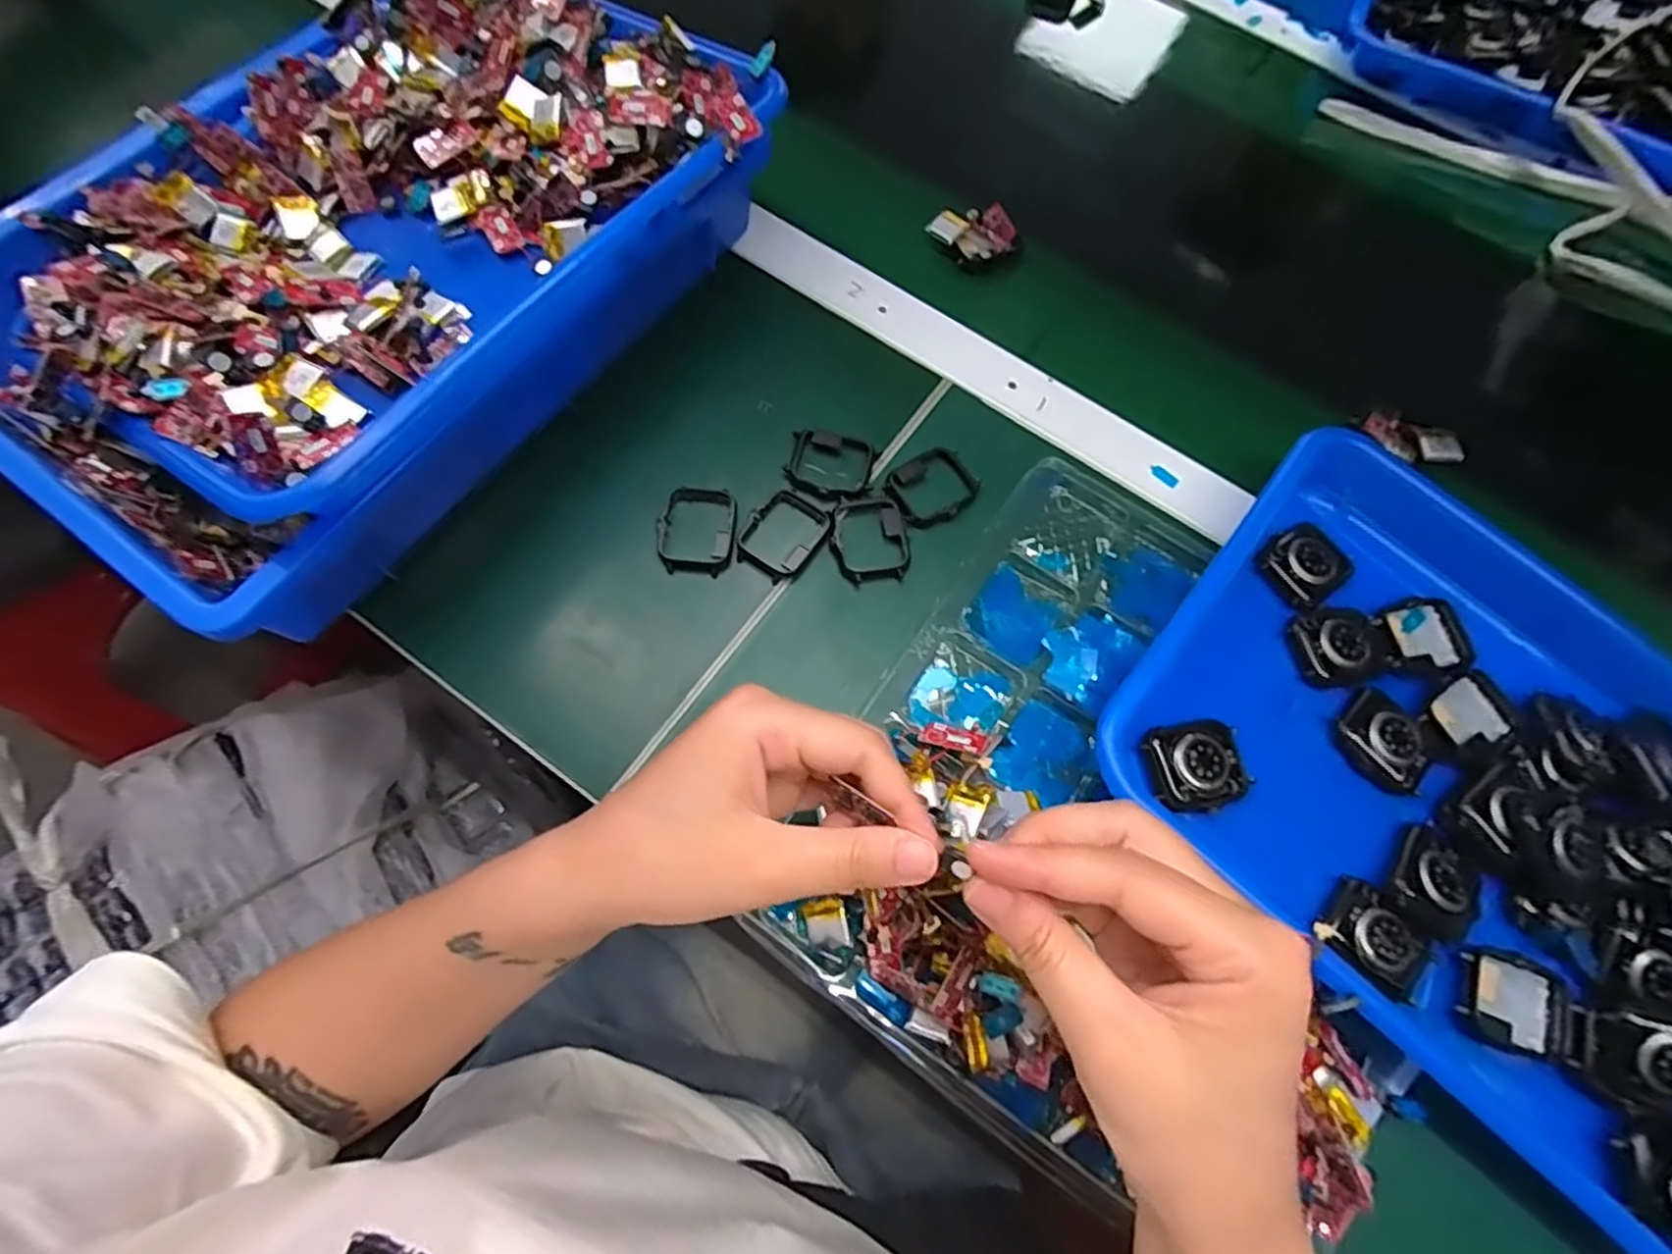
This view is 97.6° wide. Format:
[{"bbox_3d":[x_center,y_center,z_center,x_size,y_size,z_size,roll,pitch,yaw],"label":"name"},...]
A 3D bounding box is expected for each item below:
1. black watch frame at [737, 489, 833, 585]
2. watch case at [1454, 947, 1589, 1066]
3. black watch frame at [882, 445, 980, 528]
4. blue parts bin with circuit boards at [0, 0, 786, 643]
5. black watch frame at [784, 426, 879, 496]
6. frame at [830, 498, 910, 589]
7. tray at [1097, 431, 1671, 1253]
[{"bbox_3d":[-0.027,-0.047,0.372,0.039,0.005,0.046,33,70,7],"label":"black watch frame"},{"bbox_3d":[0.280,0.156,0.300,0.050,0.010,0.036,20,69,3],"label":"watch case"},{"bbox_3d":[0.051,-0.074,0.386,0.047,0.004,0.039,-34,76,-16],"label":"black watch frame"},{"bbox_3d":[-0.242,-0.200,0.369,0.296,0.090,0.355,36,72,11],"label":"blue parts bin with circuit boards"},{"bbox_3d":[-0.003,-0.086,0.387,0.045,0.004,0.037,16,68,1],"label":"black watch frame"},{"bbox_3d":[0.017,-0.045,0.373,0.038,0.005,0.045,-6,70,-7],"label":"frame"},{"bbox_3d":[0.292,0.071,0.319,0.311,0.042,0.251,40,71,10],"label":"tray"}]

